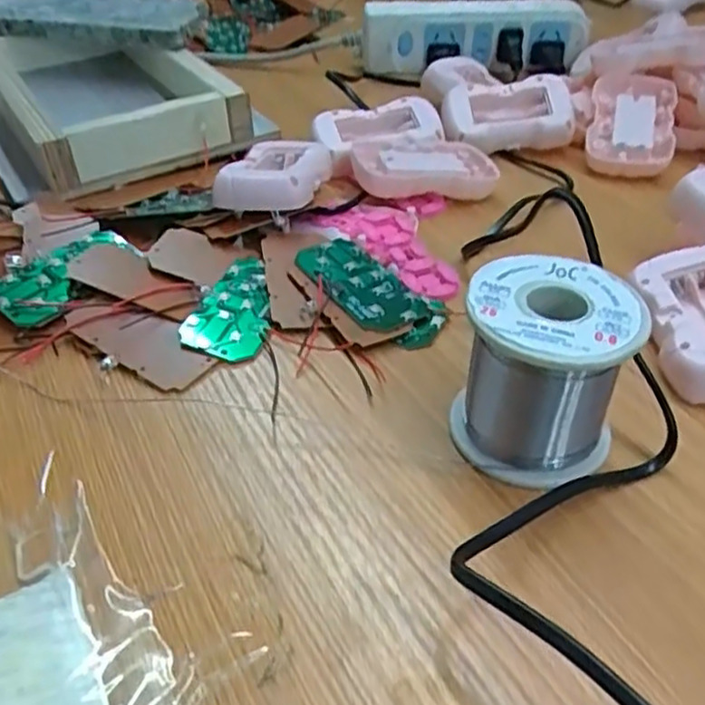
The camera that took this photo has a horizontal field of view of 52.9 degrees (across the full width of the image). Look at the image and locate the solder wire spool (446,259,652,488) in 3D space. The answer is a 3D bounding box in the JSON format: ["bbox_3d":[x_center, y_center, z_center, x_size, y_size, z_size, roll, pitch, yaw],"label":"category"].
[{"bbox_3d":[0.071,0.007,0.267,0.059,0.063,0.059,11,42,13],"label":"solder wire spool"}]

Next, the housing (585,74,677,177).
[{"bbox_3d":[0.190,-0.157,0.484,0.053,0.015,0.092,5,57,22],"label":"housing"}]

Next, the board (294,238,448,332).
[{"bbox_3d":[0.004,-0.035,0.356,0.041,0.008,0.075,-32,49,-31],"label":"board"}]

